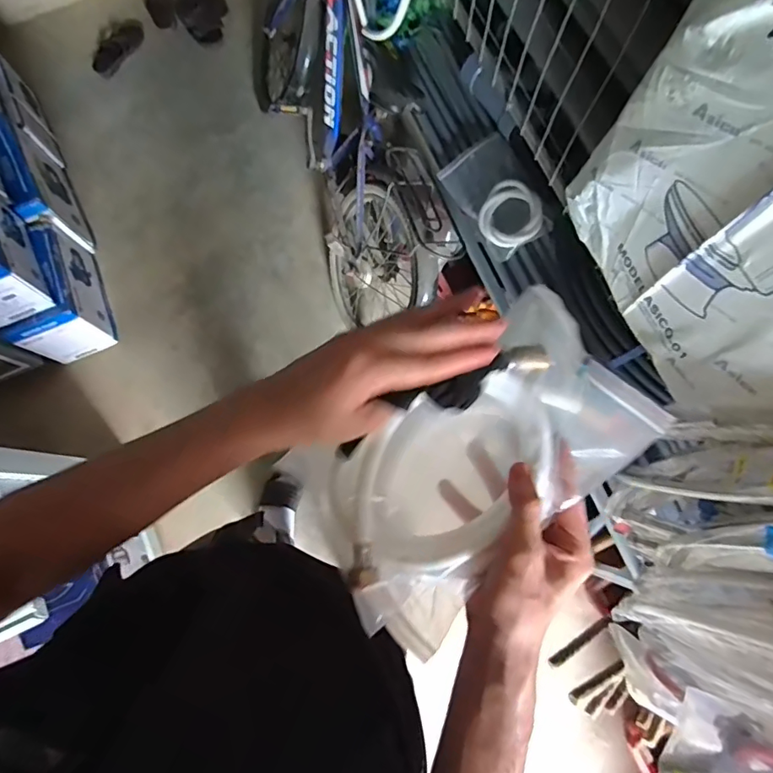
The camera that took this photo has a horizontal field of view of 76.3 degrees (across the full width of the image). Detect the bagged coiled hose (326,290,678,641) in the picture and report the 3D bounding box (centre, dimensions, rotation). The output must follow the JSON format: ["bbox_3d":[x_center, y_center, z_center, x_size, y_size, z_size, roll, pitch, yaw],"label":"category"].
[{"bbox_3d":[0.069,0.055,0.389,0.259,0.060,0.154,-38,79,-4],"label":"bagged coiled hose"}]

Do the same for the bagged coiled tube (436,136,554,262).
[{"bbox_3d":[0.251,-0.442,1.142,0.162,0.053,0.282,-32,74,15],"label":"bagged coiled tube"}]

